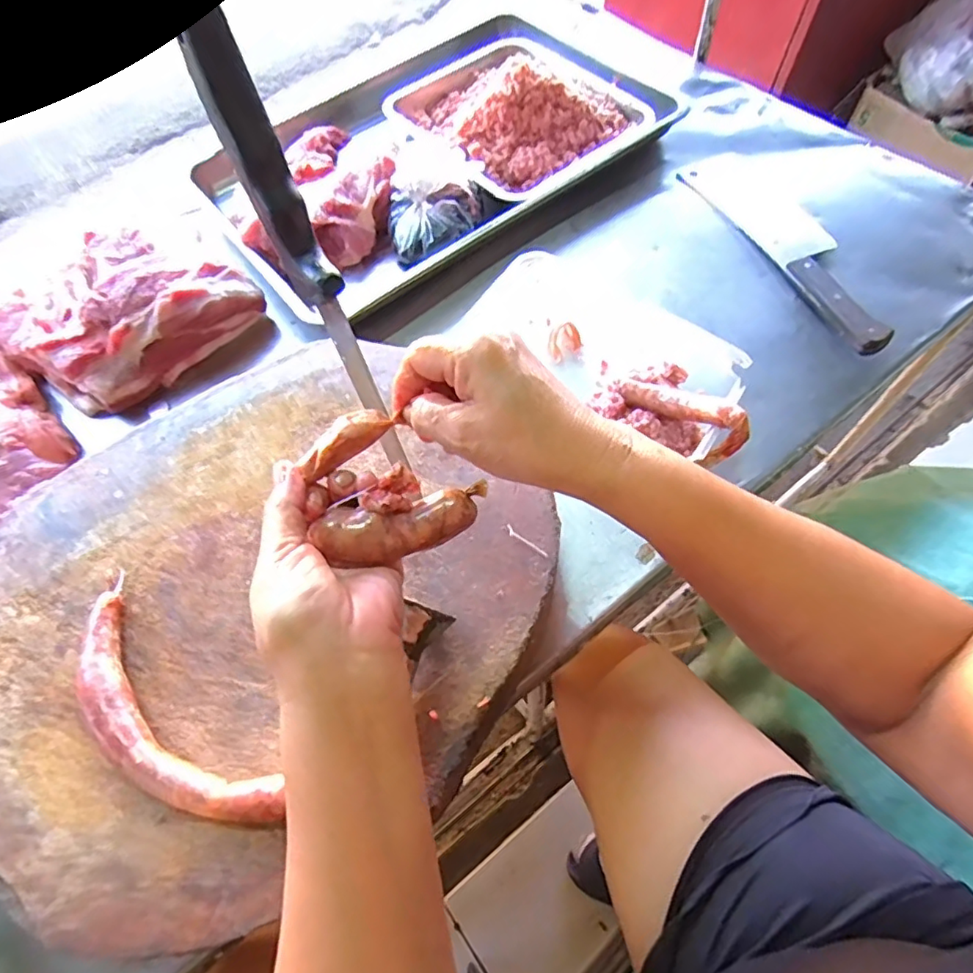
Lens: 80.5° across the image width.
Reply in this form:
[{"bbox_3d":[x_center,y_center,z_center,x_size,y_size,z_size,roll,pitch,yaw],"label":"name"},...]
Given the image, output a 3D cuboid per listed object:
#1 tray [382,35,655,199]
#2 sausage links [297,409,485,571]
[{"bbox_3d":[0.031,-0.519,0.782,0.269,0.074,0.332,-35,66,-15],"label":"tray"},{"bbox_3d":[-0.058,0.005,0.317,0.089,0.031,0.079,28,66,16],"label":"sausage links"}]

